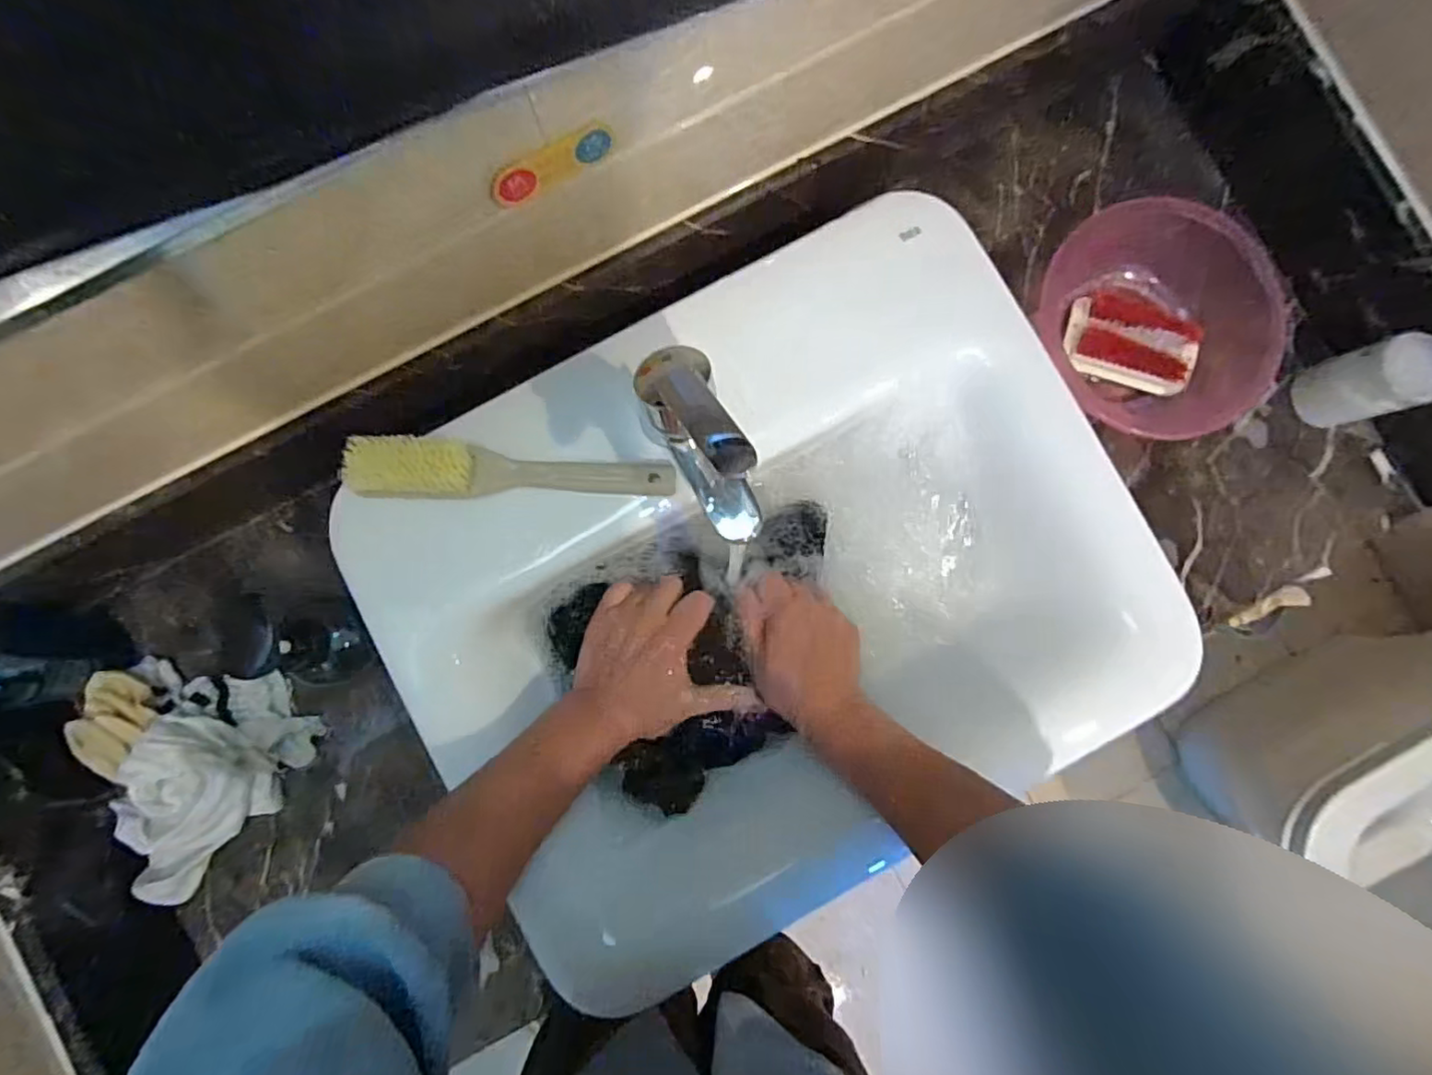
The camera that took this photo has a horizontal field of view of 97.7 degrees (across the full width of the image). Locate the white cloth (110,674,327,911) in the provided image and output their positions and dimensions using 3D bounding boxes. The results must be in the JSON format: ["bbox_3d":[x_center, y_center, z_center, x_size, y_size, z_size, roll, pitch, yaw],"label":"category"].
[{"bbox_3d":[-0.423,0.201,0.515,0.110,0.071,0.185,31,87,1],"label":"white cloth"}]

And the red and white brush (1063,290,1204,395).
[{"bbox_3d":[0.376,-0.177,0.559,0.114,0.037,0.076,24,87,0],"label":"red and white brush"}]

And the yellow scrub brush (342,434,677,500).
[{"bbox_3d":[-0.147,-0.047,0.453,0.231,0.038,0.044,1,87,-1],"label":"yellow scrub brush"}]

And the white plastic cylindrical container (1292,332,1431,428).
[{"bbox_3d":[0.567,-0.134,0.546,0.050,0.090,0.061,-22,87,-2],"label":"white plastic cylindrical container"}]

